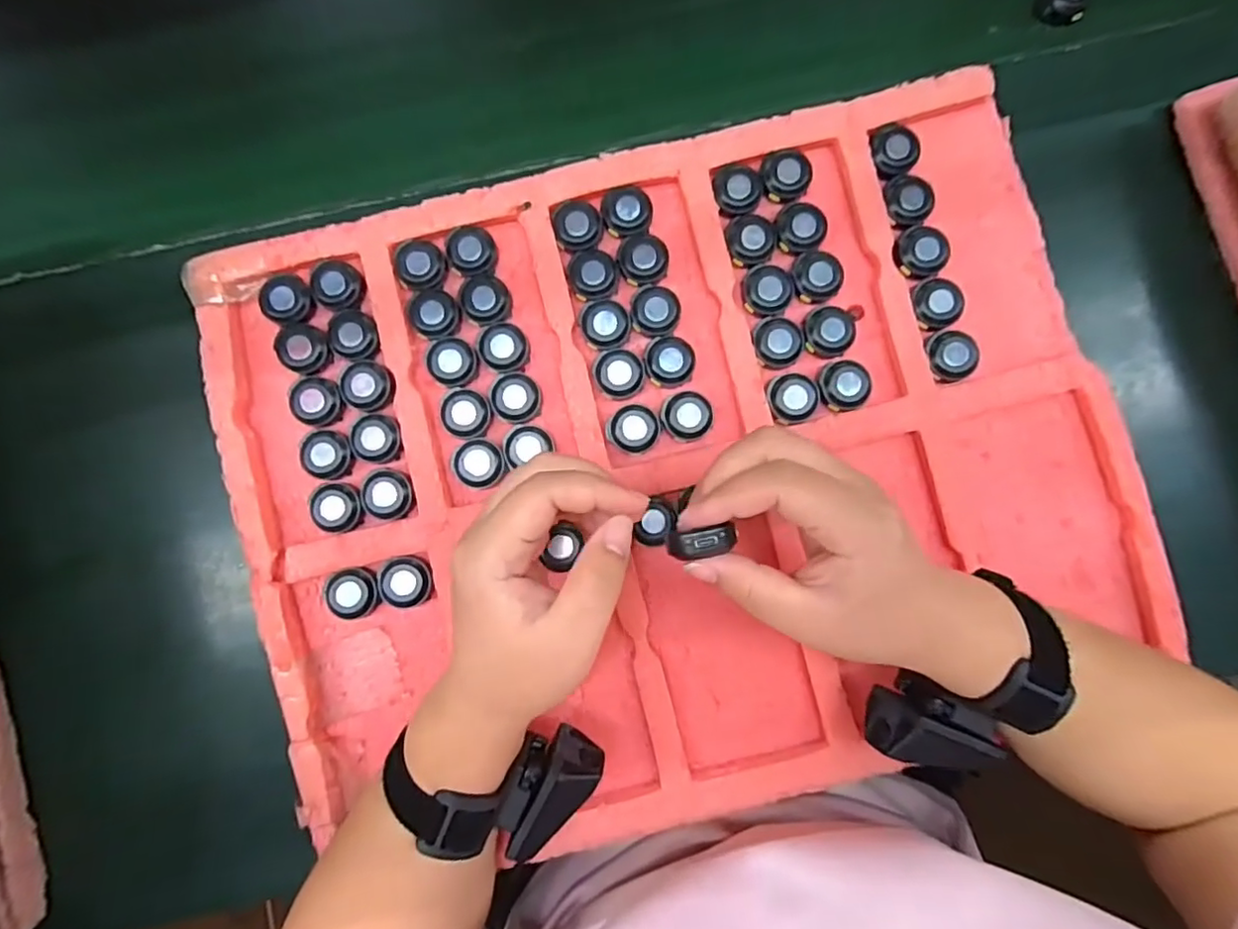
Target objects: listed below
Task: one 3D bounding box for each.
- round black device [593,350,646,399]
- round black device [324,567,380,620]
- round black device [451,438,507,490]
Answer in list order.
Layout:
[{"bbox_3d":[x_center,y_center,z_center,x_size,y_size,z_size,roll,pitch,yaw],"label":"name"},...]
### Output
[{"bbox_3d":[0.000,-0.054,0.349,0.029,0.009,0.028,0,83,1],"label":"round black device"},{"bbox_3d":[-0.153,0.074,0.336,0.028,0.010,0.029,0,90,-2],"label":"round black device"},{"bbox_3d":[-0.081,-0.001,0.338,0.029,0.013,0.029,0,83,1],"label":"round black device"}]

